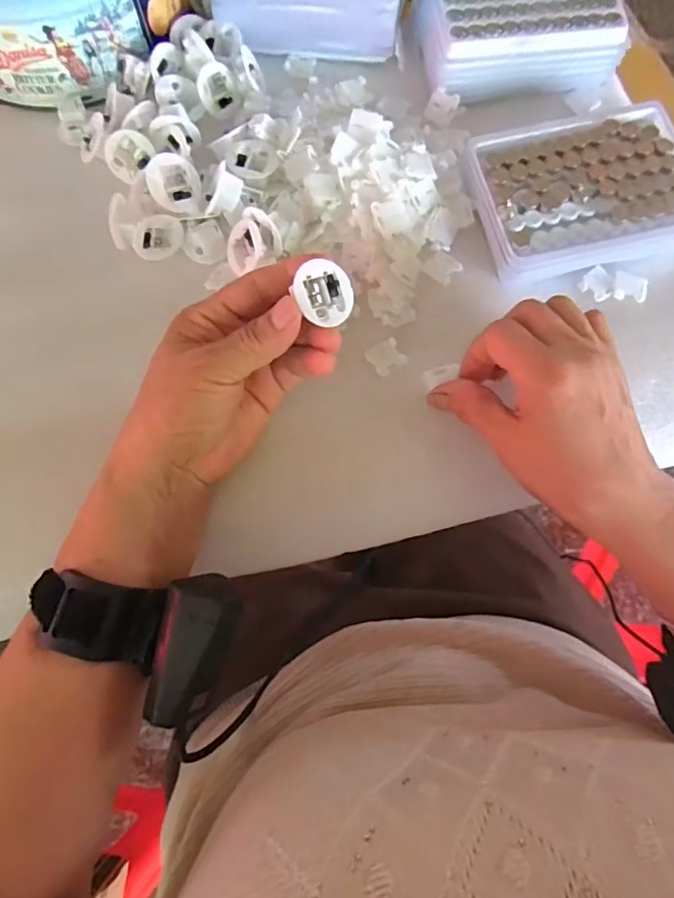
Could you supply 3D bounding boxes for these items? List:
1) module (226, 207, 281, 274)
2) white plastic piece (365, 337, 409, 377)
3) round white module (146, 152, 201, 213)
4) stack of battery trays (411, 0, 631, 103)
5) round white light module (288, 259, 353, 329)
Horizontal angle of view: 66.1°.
[{"bbox_3d":[-0.054,-0.129,0.323,0.034,0.021,0.030,-37,78,-8],"label":"module"},{"bbox_3d":[0.031,-0.058,0.321,0.021,0.004,0.021,-31,77,-7],"label":"white plastic piece"},{"bbox_3d":[-0.101,-0.164,0.321,0.032,0.012,0.032,-6,104,-24],"label":"round white module"},{"bbox_3d":[0.125,-0.301,0.363,0.129,0.033,0.094,-13,76,-2],"label":"stack of battery trays"},{"bbox_3d":[-0.006,-0.078,0.260,0.031,0.004,0.033,3,85,-29],"label":"round white light module"}]

